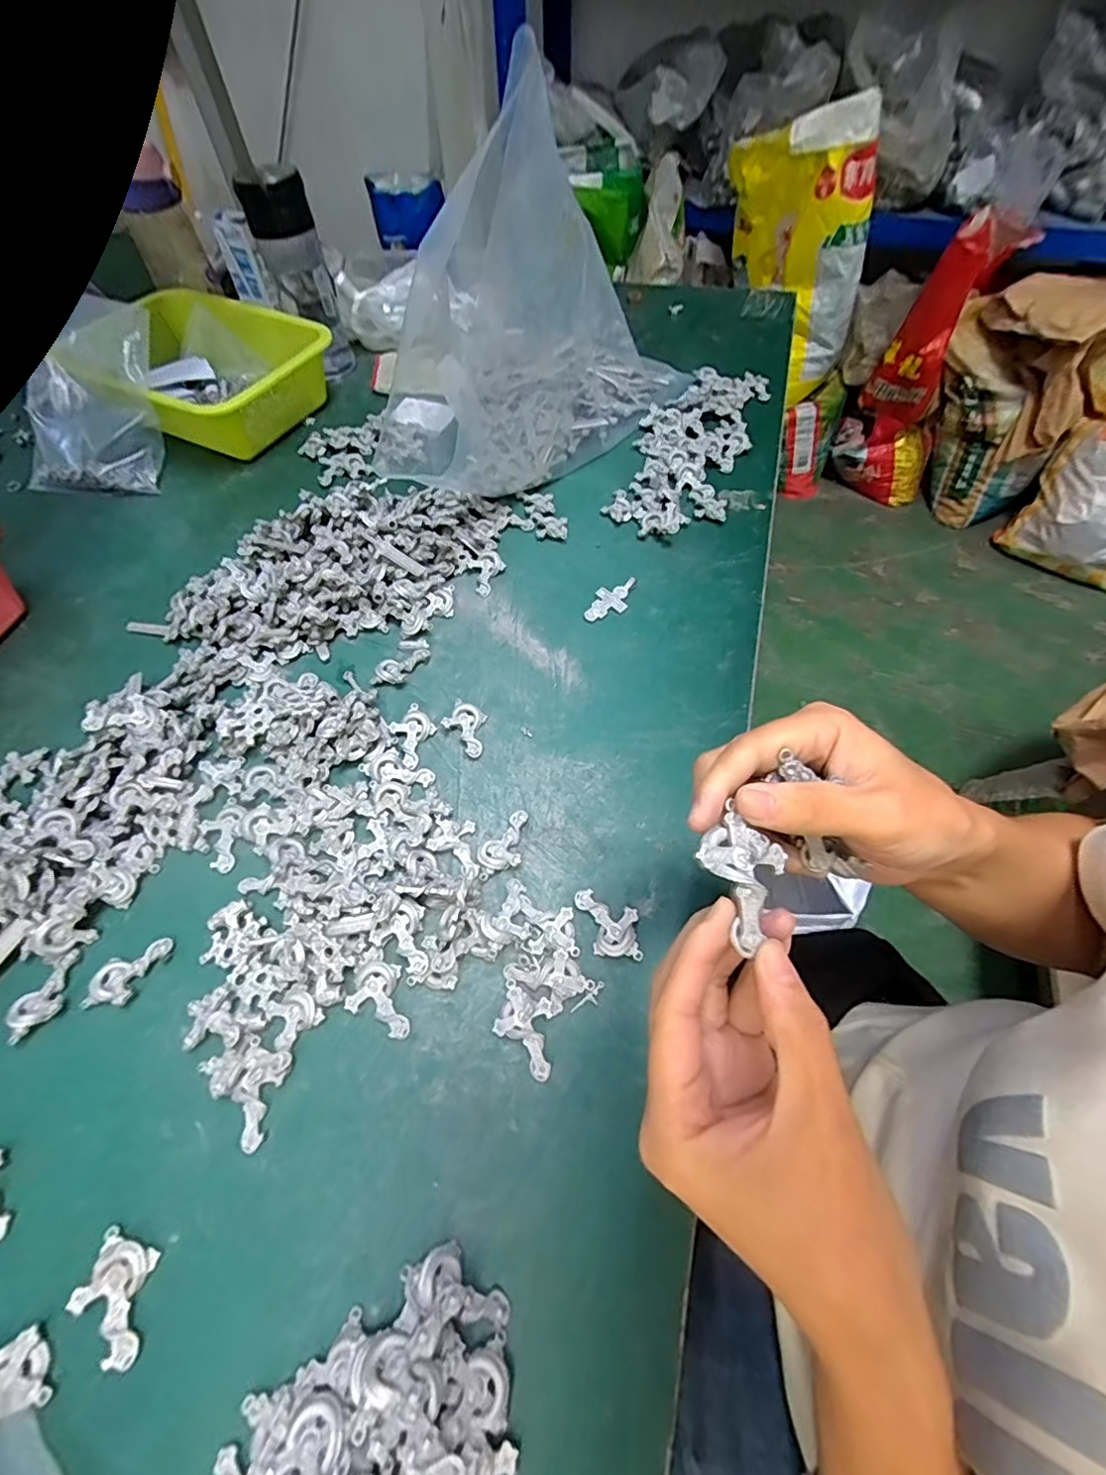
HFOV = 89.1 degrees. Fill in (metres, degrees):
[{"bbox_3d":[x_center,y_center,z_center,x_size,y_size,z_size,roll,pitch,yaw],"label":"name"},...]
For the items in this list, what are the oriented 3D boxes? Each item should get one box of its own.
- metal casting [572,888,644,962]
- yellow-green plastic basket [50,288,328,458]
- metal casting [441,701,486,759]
[{"bbox_3d":[0.036,0.113,0.340,0.031,0.011,0.047,-18,58,-8],"label":"metal casting"},{"bbox_3d":[-0.407,-0.426,0.659,0.259,0.078,0.193,29,63,20],"label":"yellow-green plastic basket"},{"bbox_3d":[-0.061,-0.008,0.419,0.029,0.011,0.044,-36,62,-18],"label":"metal casting"}]

